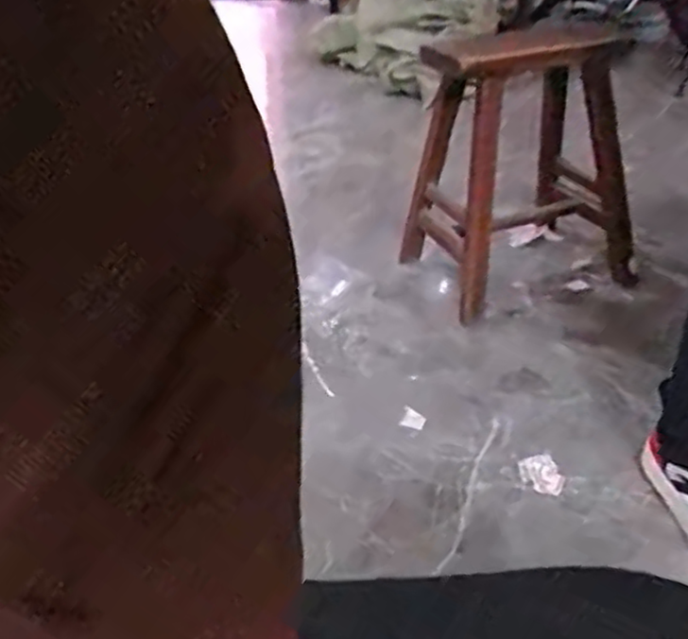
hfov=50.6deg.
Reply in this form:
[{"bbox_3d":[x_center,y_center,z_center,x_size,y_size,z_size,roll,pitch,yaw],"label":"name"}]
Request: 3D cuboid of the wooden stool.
[{"bbox_3d":[0.346,-0.311,1.399,0.395,0.460,0.384,-12,32,-11],"label":"wooden stool"}]

